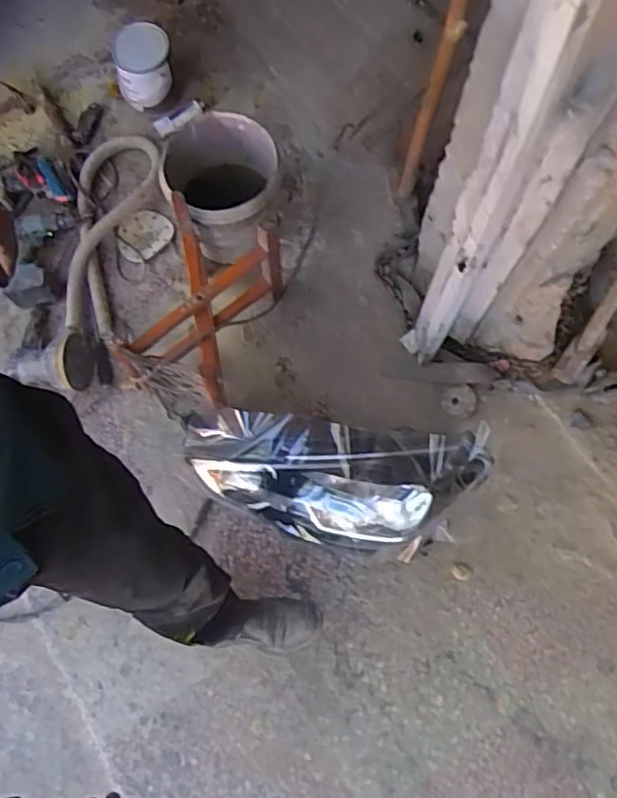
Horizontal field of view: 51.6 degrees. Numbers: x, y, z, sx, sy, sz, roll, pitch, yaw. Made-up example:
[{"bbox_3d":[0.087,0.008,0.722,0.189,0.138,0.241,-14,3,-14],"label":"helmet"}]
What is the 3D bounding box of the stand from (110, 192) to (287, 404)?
[{"bbox_3d":[-0.221,-0.178,1.428,0.229,0.306,0.365,17,75,6],"label":"stand"}]

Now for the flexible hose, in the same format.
[{"bbox_3d":[-0.505,-0.443,1.642,0.206,0.073,0.598,2,74,2],"label":"flexible hose"}]

